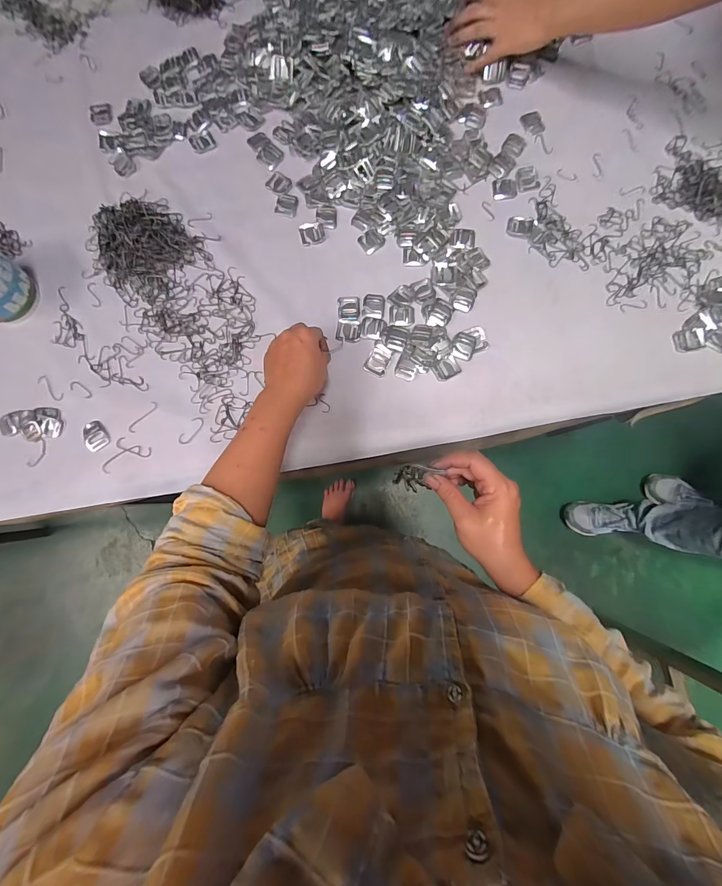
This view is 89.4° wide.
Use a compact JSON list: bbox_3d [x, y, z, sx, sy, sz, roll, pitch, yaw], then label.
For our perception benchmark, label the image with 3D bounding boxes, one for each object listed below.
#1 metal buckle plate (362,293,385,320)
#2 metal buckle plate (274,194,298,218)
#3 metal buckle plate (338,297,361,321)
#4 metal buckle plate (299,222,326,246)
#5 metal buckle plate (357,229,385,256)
[{"bbox_3d":[0.018,-0.192,0.511,0.030,0.004,0.036,7,83,1],"label":"metal buckle plate"},{"bbox_3d":[-0.108,-0.347,0.531,0.032,0.004,0.036,10,83,1],"label":"metal buckle plate"},{"bbox_3d":[-0.017,-0.188,0.509,0.030,0.005,0.033,-1,83,0],"label":"metal buckle plate"},{"bbox_3d":[-0.070,-0.302,0.525,0.035,0.004,0.032,-14,83,-2],"label":"metal buckle plate"},{"bbox_3d":[0.016,-0.291,0.526,0.036,0.004,0.031,-36,84,-4],"label":"metal buckle plate"}]

